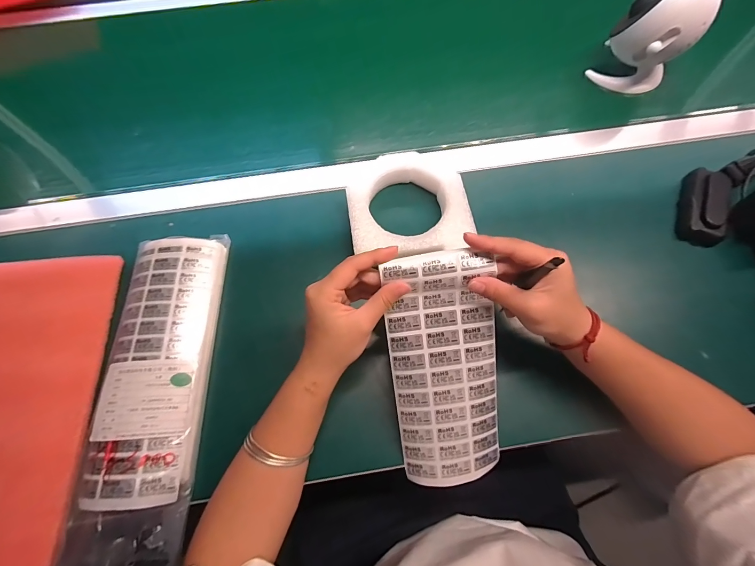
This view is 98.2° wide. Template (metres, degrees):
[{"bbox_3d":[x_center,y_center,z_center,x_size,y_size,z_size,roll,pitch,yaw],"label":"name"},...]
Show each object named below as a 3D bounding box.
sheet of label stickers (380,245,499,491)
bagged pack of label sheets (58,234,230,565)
[{"bbox_3d":[0.066,0.086,0.313,0.101,0.017,0.229,-6,100,-1],"label":"sheet of label stickers"},{"bbox_3d":[-0.239,0.108,0.358,0.108,0.044,0.350,-1,70,1],"label":"bagged pack of label sheets"}]

